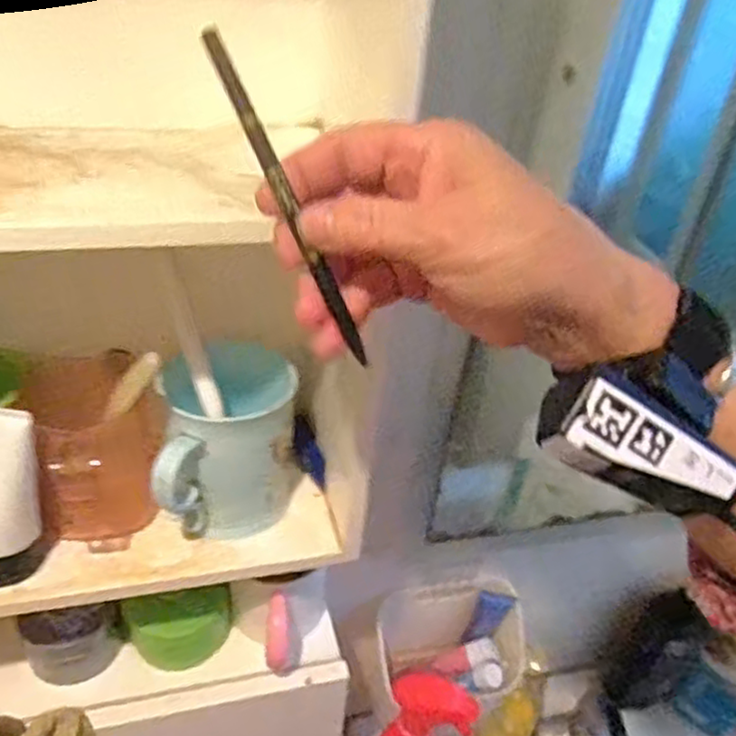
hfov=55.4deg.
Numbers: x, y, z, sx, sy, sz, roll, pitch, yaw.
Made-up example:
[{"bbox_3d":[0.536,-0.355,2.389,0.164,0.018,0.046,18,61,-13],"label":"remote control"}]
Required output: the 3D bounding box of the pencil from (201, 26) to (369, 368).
[{"bbox_3d":[-0.030,-0.062,0.265,0.006,0.133,0.007,-14,16,44],"label":"pencil"}]

